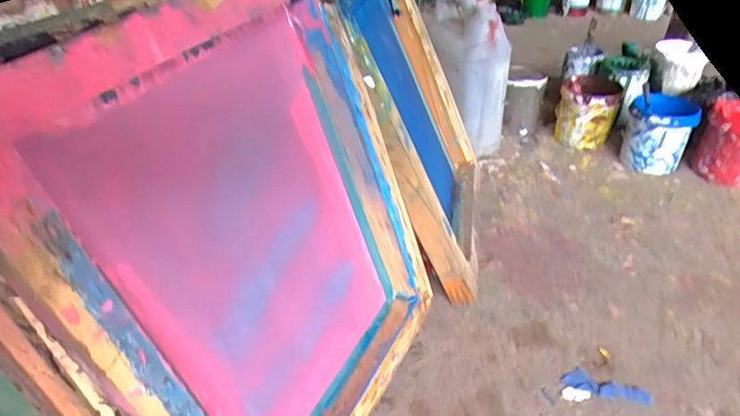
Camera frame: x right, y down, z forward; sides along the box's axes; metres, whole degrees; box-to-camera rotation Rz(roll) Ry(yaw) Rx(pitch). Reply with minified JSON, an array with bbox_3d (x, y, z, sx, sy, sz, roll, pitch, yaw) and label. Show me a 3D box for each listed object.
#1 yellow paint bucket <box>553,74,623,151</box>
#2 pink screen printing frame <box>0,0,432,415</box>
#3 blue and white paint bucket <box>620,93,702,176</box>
[{"bbox_3d":[0.485,-0.217,1.158,0.125,0.134,0.133,14,38,21],"label":"yellow paint bucket"},{"bbox_3d":[-0.097,0.039,0.504,0.069,0.484,0.373,2,36,33],"label":"pink screen printing frame"},{"bbox_3d":[0.601,-0.165,1.067,0.120,0.147,0.158,21,41,29],"label":"blue and white paint bucket"}]

